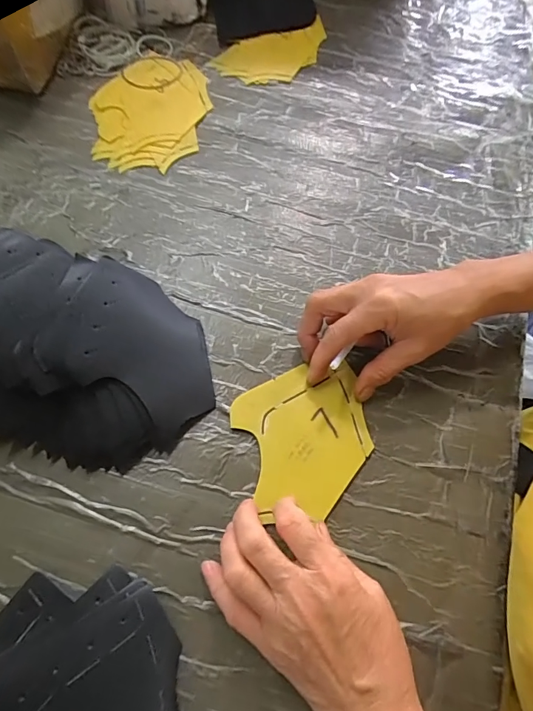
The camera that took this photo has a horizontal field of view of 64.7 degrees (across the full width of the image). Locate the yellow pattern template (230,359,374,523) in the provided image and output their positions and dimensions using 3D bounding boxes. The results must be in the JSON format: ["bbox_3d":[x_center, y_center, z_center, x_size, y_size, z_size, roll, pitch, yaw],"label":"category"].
[{"bbox_3d":[0.032,0.062,0.322,0.099,0.004,0.104,-16,69,-9],"label":"yellow pattern template"}]

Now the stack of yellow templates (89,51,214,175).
[{"bbox_3d":[-0.123,-0.262,0.449,0.115,0.013,0.158,10,67,2],"label":"stack of yellow templates"}]

